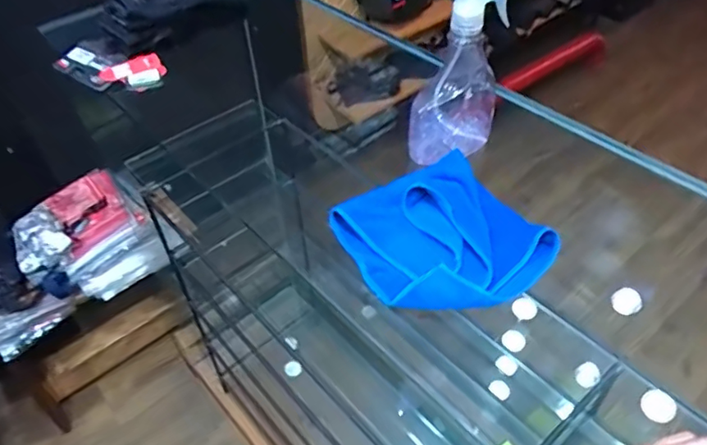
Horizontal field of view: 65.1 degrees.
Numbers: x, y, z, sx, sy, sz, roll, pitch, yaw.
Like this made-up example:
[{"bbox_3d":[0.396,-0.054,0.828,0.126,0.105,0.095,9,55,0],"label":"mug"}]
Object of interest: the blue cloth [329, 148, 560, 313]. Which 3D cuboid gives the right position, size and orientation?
[{"bbox_3d":[0.089,0.011,0.550,0.178,0.034,0.173,-23,49,-18],"label":"blue cloth"}]

